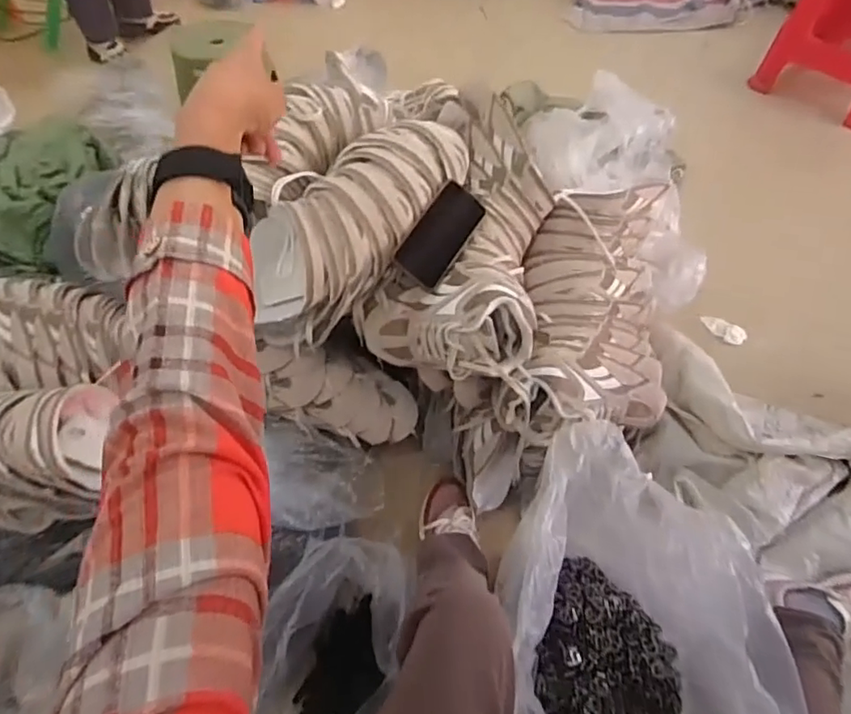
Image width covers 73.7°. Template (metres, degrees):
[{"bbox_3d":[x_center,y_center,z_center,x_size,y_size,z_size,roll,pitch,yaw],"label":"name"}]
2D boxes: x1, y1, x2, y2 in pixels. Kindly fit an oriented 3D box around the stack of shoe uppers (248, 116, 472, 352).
[{"bbox_3d":[-0.122,-0.191,0.823,0.417,0.138,0.188,-46,62,5],"label":"stack of shoe uppers"}]

